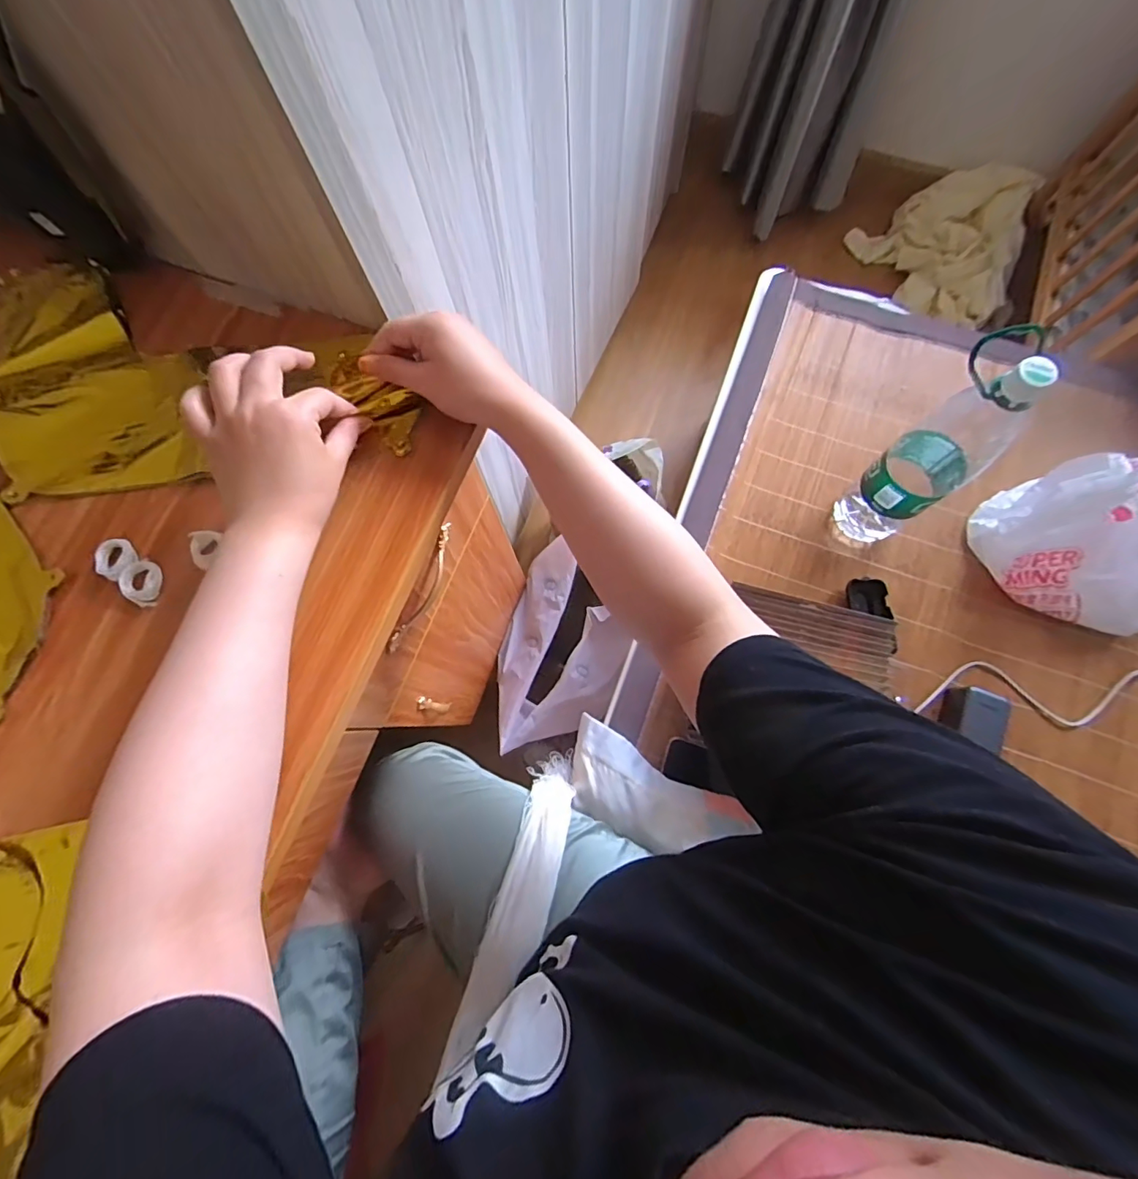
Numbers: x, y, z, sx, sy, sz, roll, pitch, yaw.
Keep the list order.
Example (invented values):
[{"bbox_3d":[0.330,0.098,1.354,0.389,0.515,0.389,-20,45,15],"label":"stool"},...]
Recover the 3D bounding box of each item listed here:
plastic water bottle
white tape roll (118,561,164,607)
[{"bbox_3d":[0.422,-0.151,0.607,0.087,0.339,0.095,0,76,2],"label":"plastic water bottle"},{"bbox_3d":[-0.338,-0.003,0.399,0.026,0.012,0.037,-20,76,-3],"label":"white tape roll"}]

